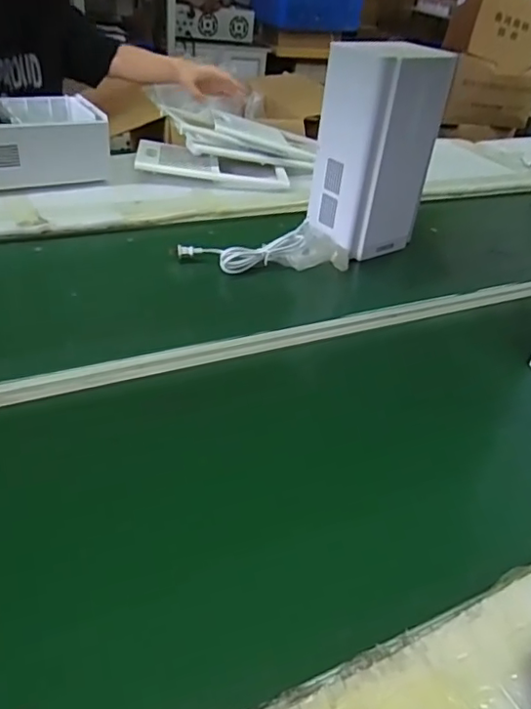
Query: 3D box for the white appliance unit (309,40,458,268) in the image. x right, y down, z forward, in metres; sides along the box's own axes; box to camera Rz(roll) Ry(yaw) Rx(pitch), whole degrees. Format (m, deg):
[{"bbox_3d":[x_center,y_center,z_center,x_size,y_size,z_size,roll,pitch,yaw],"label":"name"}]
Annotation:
[{"bbox_3d":[0.208,-0.382,1.042,0.181,0.350,0.153,-26,49,-38],"label":"white appliance unit"}]

